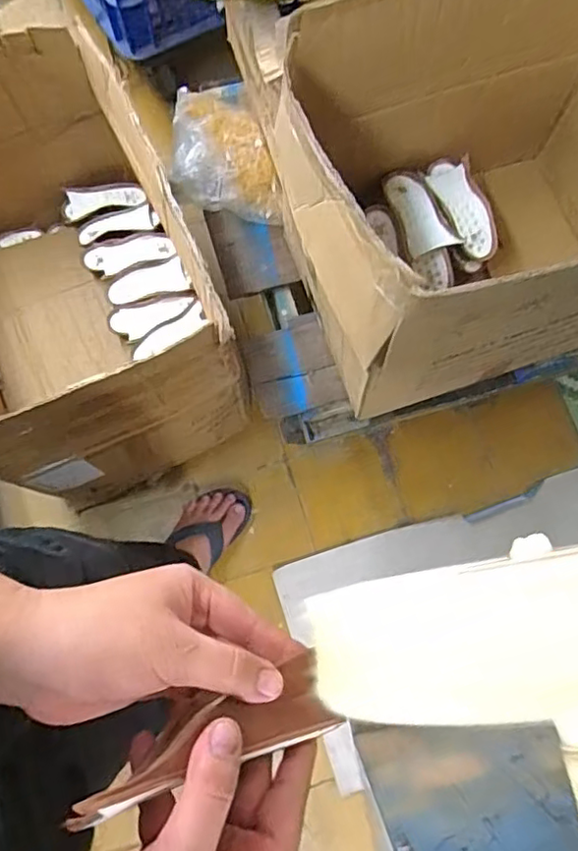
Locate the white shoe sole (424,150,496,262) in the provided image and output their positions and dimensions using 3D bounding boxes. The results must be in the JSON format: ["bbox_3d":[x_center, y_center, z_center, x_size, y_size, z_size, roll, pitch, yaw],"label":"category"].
[{"bbox_3d":[0.279,-0.347,0.973,0.068,0.038,0.172,-20,76,-5],"label":"white shoe sole"}]

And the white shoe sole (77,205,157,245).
[{"bbox_3d":[-0.361,-0.422,1.277,0.171,0.020,0.051,-15,76,-3],"label":"white shoe sole"}]

